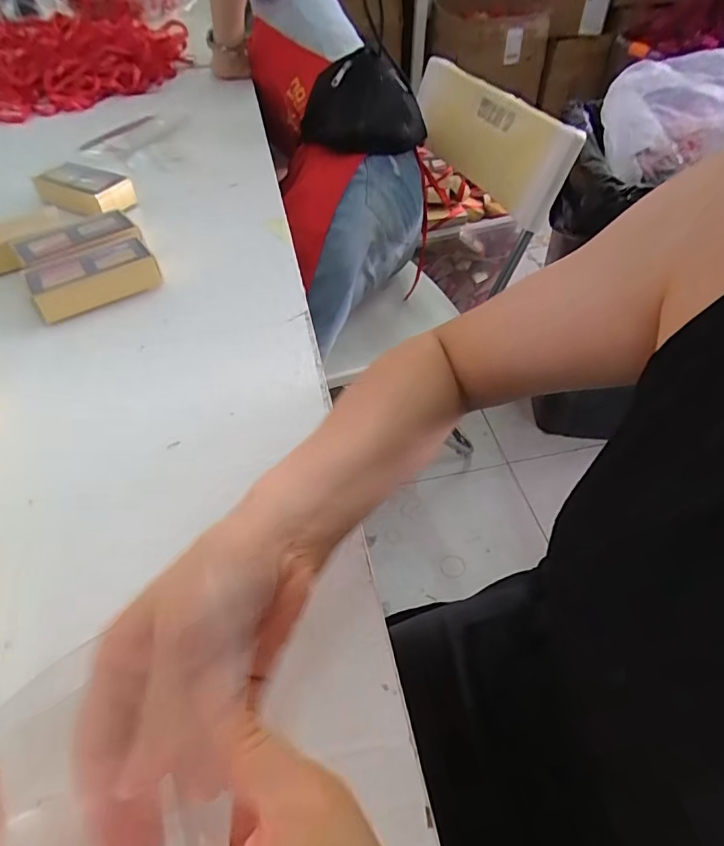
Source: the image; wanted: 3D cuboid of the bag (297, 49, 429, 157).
[{"bbox_3d":[0.005,-0.526,0.845,0.192,0.123,0.140,-35,58,-28],"label":"bag"}]

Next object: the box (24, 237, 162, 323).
[{"bbox_3d":[-0.266,-0.143,0.515,0.115,0.036,0.062,-27,54,-23],"label":"box"}]

